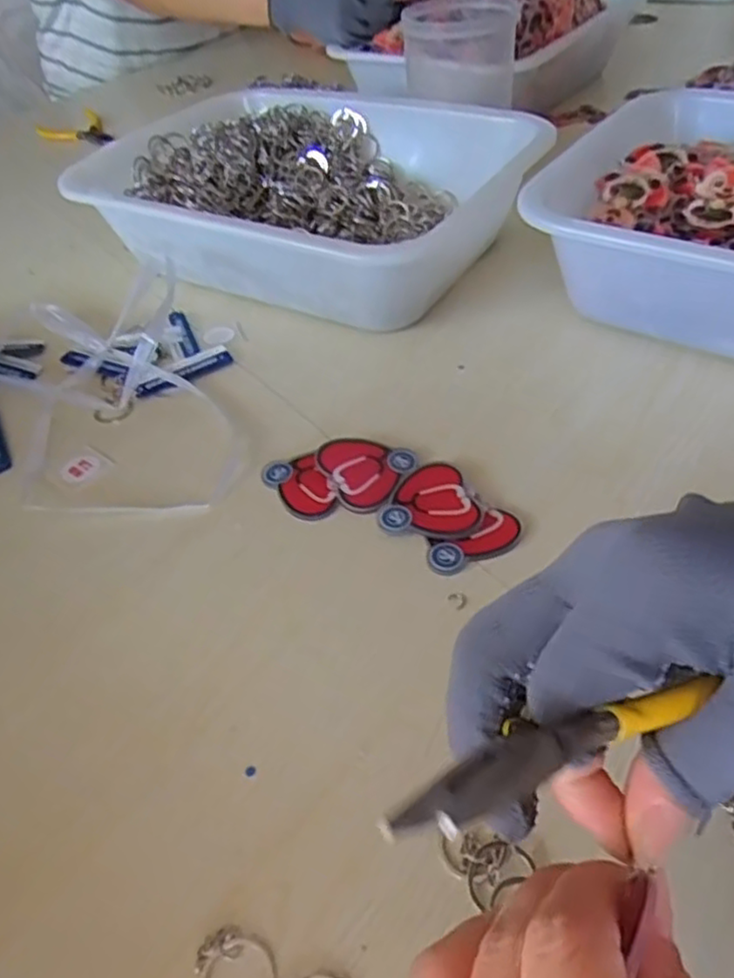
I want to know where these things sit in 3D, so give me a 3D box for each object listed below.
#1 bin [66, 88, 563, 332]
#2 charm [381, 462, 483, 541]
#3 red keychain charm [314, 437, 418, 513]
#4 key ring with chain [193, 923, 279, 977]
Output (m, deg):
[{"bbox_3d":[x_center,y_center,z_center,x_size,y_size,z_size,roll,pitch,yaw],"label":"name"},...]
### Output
[{"bbox_3d":[-0.050,-0.231,0.555,0.322,0.082,0.240,22,53,25],"label":"bin"},{"bbox_3d":[0.035,0.005,0.365,0.049,0.006,0.050,5,47,12],"label":"charm"},{"bbox_3d":[-0.004,-0.011,0.385,0.051,0.008,0.050,20,52,24],"label":"red keychain charm"},{"bbox_3d":[-0.044,0.160,0.229,0.024,0.004,0.030,-32,51,-22],"label":"key ring with chain"}]

